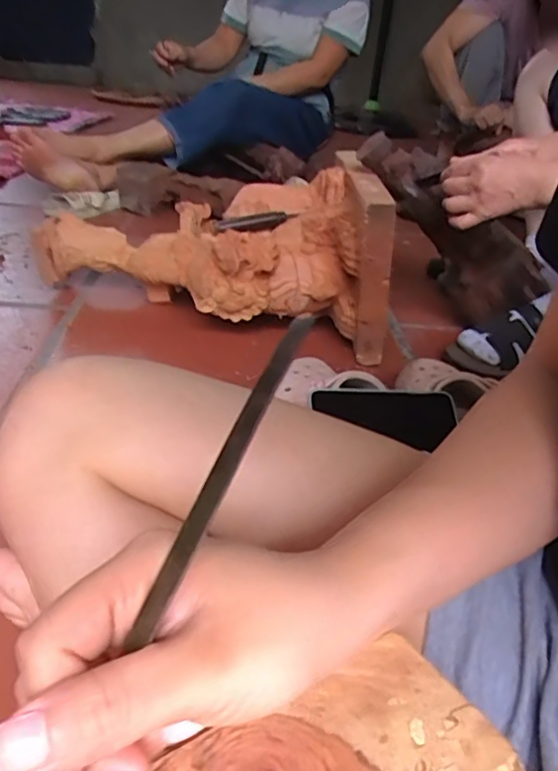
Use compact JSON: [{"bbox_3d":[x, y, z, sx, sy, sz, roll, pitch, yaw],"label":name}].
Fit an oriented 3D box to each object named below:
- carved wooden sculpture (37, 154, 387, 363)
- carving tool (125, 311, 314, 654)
[{"bbox_3d":[-0.097,-0.216,0.815,0.526,0.198,0.237,8,32,5],"label":"carved wooden sculpture"},{"bbox_3d":[-0.032,0.056,0.177,0.004,0.188,0.015,34,-14,-26],"label":"carving tool"}]

